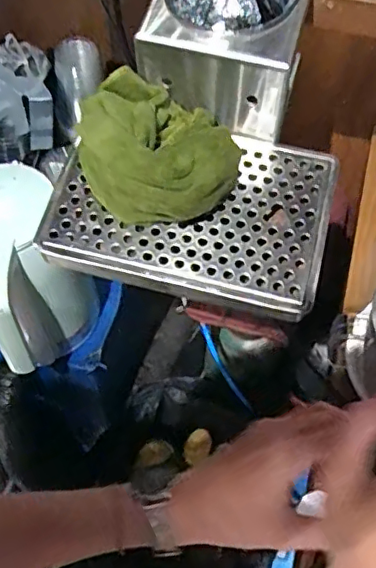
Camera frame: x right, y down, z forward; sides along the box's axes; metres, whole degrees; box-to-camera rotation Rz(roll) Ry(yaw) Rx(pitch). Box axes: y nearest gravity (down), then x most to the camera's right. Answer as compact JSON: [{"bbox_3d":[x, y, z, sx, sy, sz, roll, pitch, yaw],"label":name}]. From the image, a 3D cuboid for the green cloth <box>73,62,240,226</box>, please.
[{"bbox_3d":[-0.025,-0.115,0.487,0.132,0.057,0.127,-2,61,-1],"label":"green cloth"}]

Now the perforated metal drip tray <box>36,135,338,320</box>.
[{"bbox_3d":[0.004,-0.064,0.505,0.232,0.027,0.155,12,61,7],"label":"perforated metal drip tray"}]

